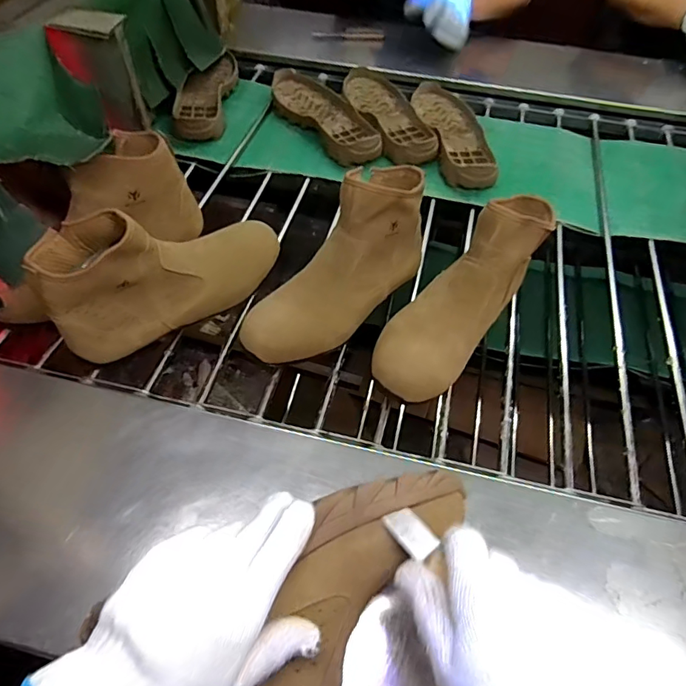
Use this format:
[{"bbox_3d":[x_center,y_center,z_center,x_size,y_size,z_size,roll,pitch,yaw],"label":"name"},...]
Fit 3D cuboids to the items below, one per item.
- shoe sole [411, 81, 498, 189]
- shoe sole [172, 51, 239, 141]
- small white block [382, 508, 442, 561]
[{"bbox_3d":[0.199,-0.384,0.864,0.095,0.027,0.293,-5,53,-7],"label":"shoe sole"},{"bbox_3d":[-0.260,-0.481,0.919,0.089,0.036,0.272,3,55,-1],"label":"shoe sole"},{"bbox_3d":[0.049,0.136,0.345,0.022,0.009,0.038,-31,60,-23],"label":"small white block"}]

